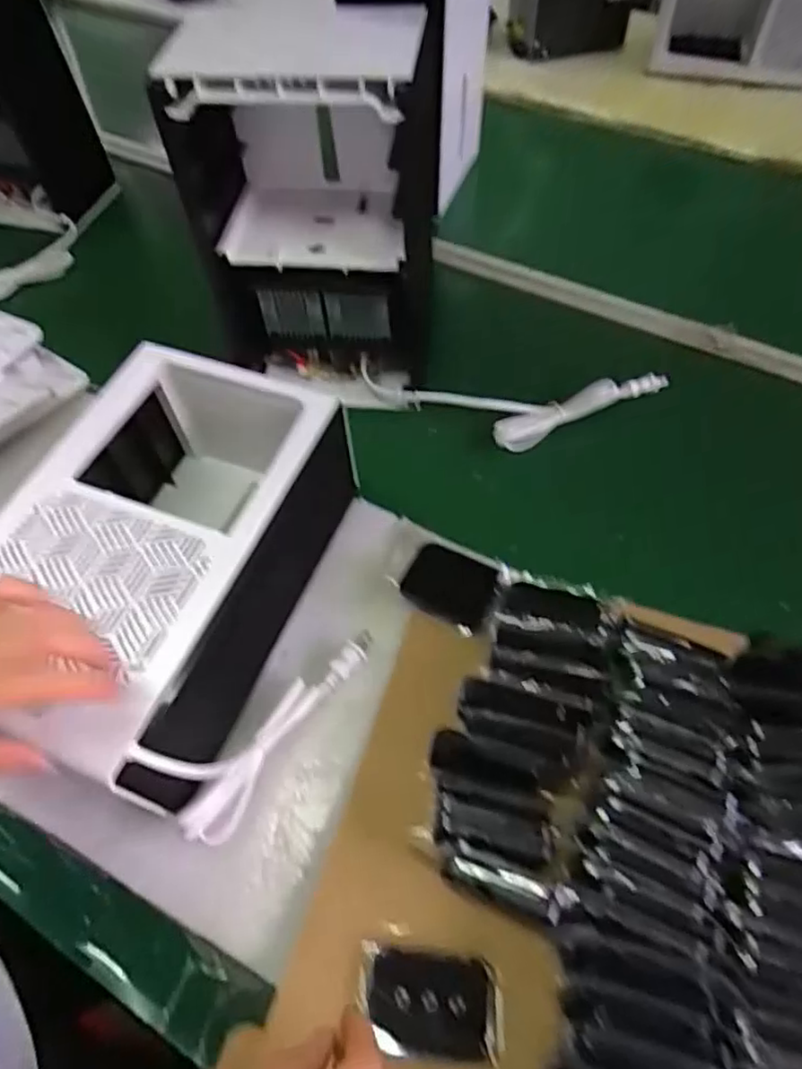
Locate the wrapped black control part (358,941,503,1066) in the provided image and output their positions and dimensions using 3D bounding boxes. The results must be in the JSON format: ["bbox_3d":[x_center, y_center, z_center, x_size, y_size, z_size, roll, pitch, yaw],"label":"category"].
[{"bbox_3d":[0.018,0.312,0.443,0.095,0.010,0.059,5,58,6],"label":"wrapped black control part"}]

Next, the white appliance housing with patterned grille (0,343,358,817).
[{"bbox_3d":[-0.201,0.025,0.577,0.215,0.157,0.347,13,59,11],"label":"white appliance housing with patterned grille"}]

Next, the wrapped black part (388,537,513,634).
[{"bbox_3d":[0.041,0.041,0.599,0.104,0.051,0.075,22,61,16],"label":"wrapped black part"}]

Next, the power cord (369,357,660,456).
[{"bbox_3d":[0.121,-0.147,0.747,0.344,0.027,0.104,4,58,5],"label":"power cord"}]

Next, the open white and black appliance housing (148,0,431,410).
[{"bbox_3d":[-0.080,-0.306,0.683,0.214,0.342,0.150,6,58,7],"label":"open white and black appliance housing"}]

